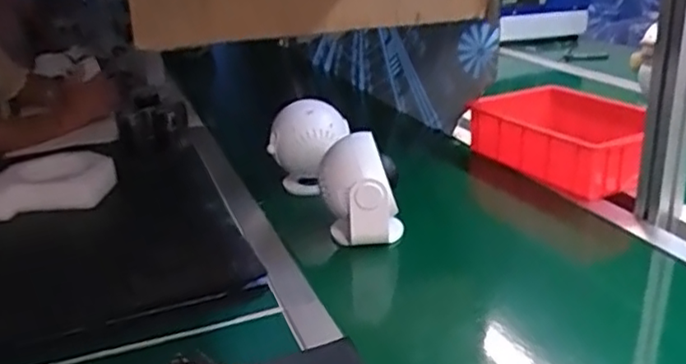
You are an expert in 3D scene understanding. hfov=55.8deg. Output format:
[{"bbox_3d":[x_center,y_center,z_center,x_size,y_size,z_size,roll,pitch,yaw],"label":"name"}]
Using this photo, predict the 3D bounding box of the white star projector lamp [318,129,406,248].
[{"bbox_3d":[0.021,0.014,0.784,0.088,0.125,0.093,-4,23,10],"label":"white star projector lamp"}]

